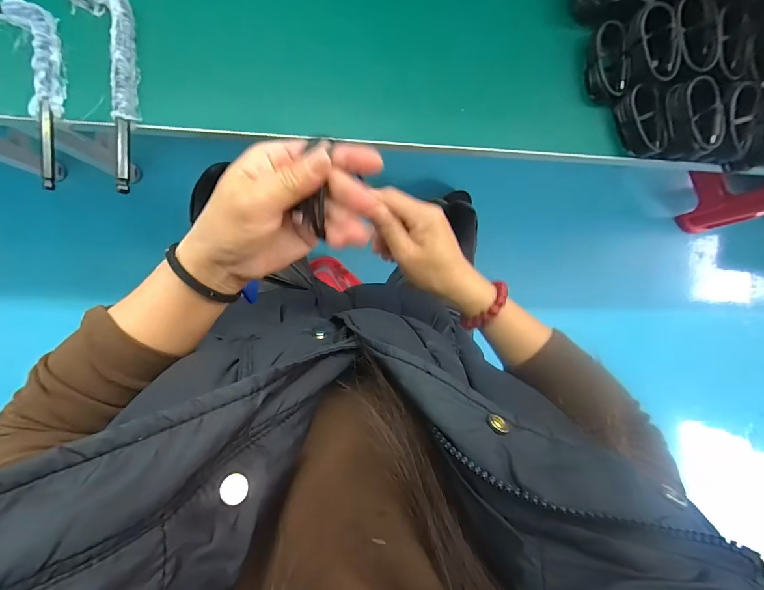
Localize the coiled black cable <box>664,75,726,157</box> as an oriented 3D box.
[{"bbox_3d":[0.314,-0.177,0.363,0.033,0.031,0.070,-20,95,-7],"label":"coiled black cable"}]

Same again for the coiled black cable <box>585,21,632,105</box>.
[{"bbox_3d":[0.230,-0.236,0.371,0.033,0.028,0.068,-17,94,-7],"label":"coiled black cable"}]

